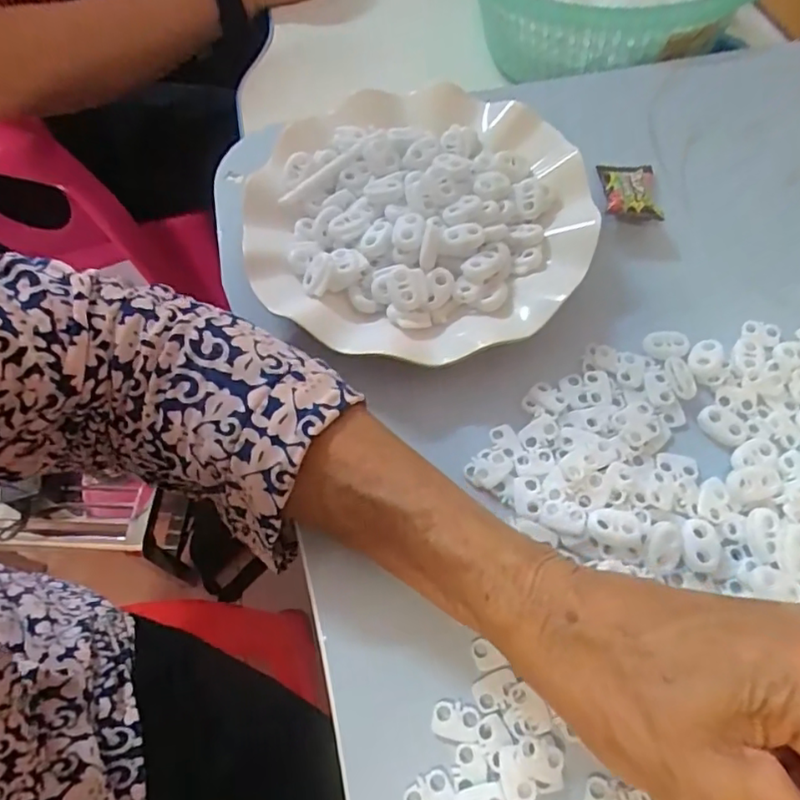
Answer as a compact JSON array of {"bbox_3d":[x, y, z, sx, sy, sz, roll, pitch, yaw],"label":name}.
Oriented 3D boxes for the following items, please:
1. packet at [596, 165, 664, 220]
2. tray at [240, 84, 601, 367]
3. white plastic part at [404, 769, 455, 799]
[{"bbox_3d":[0.130,-0.119,0.334,0.030,0.016,0.048,5,61,6],"label":"packet"},{"bbox_3d":[0.009,-0.098,0.316,0.177,0.031,0.170,-10,61,-2],"label":"tray"},{"bbox_3d":[0.010,0.144,0.213,0.017,0.004,0.013,-24,62,-10],"label":"white plastic part"}]

